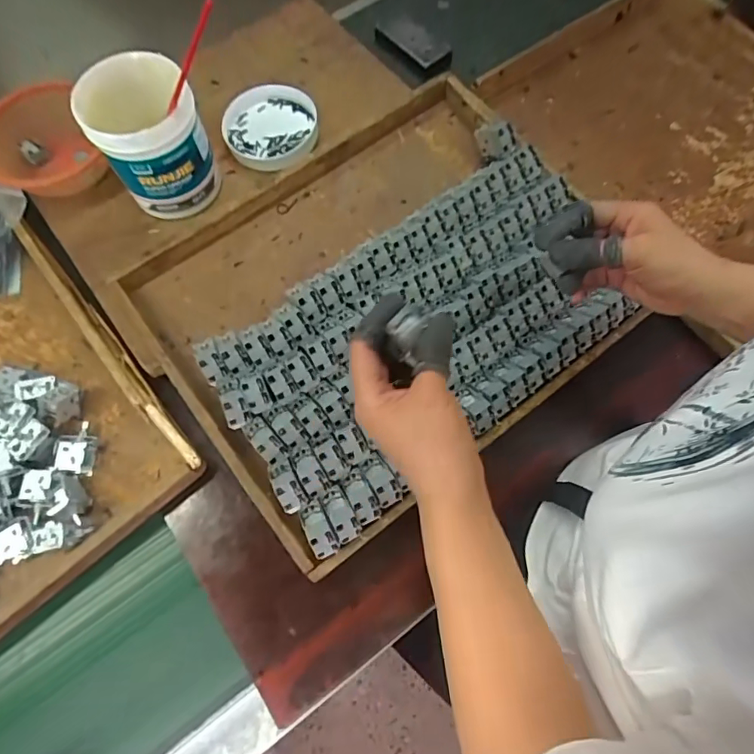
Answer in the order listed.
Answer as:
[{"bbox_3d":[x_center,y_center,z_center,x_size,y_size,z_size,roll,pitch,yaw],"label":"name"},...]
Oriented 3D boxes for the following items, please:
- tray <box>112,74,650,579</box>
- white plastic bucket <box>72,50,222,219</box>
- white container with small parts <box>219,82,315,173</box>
[{"bbox_3d":[0.016,-0.100,0.562,0.494,0.056,0.397,-35,71,-11],"label":"tray"},{"bbox_3d":[-0.262,-0.283,0.591,0.117,0.139,0.132,-29,70,-9],"label":"white plastic bucket"},{"bbox_3d":[-0.144,-0.339,0.686,0.126,0.034,0.120,12,81,5],"label":"white container with small parts"}]

